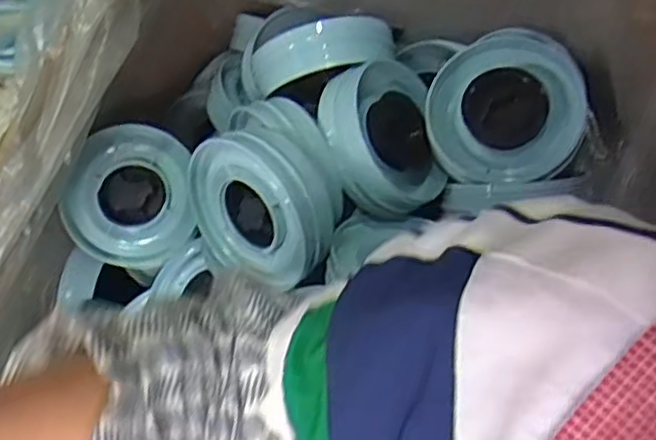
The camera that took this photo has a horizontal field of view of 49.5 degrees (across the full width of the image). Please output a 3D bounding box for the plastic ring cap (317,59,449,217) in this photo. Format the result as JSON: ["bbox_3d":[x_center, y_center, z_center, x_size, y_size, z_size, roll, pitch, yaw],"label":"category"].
[{"bbox_3d":[0.044,-0.070,0.633,0.127,0.042,0.127,11,70,-33],"label":"plastic ring cap"}]

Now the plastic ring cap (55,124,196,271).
[{"bbox_3d":[-0.191,-0.023,0.700,0.125,0.035,0.137,24,87,-11],"label":"plastic ring cap"}]

